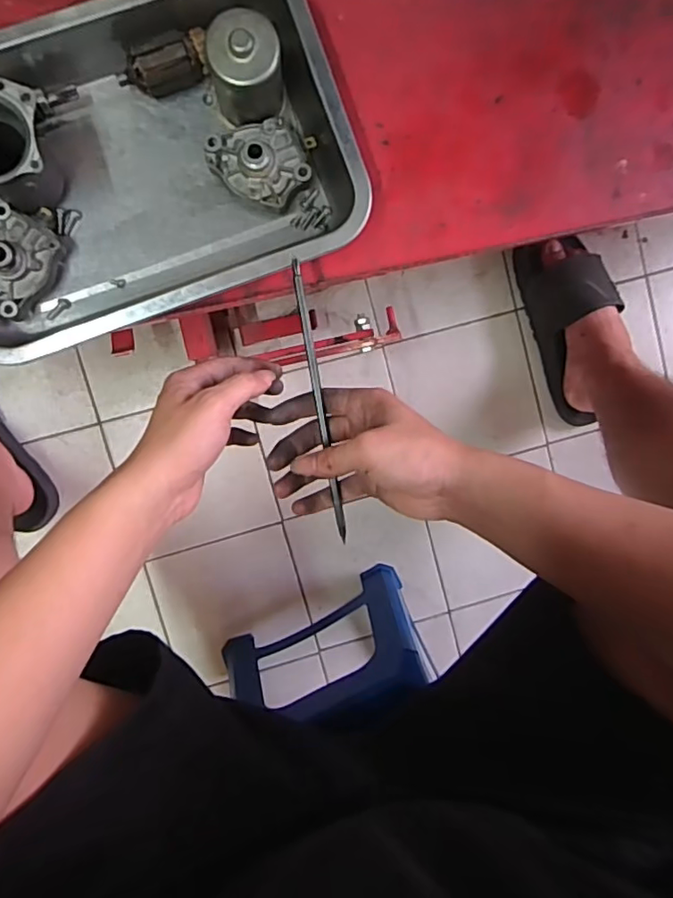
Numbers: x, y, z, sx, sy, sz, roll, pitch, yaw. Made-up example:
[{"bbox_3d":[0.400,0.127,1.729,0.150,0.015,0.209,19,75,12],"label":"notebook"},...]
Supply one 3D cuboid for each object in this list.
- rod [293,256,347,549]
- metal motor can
[{"bbox_3d":[-0.012,-0.032,0.428,0.007,0.012,0.212,-11,102,-5],"label":"rod"},{"bbox_3d":[-0.064,-0.267,0.410,0.048,0.077,0.047,-1,95,-6],"label":"metal motor can"}]

